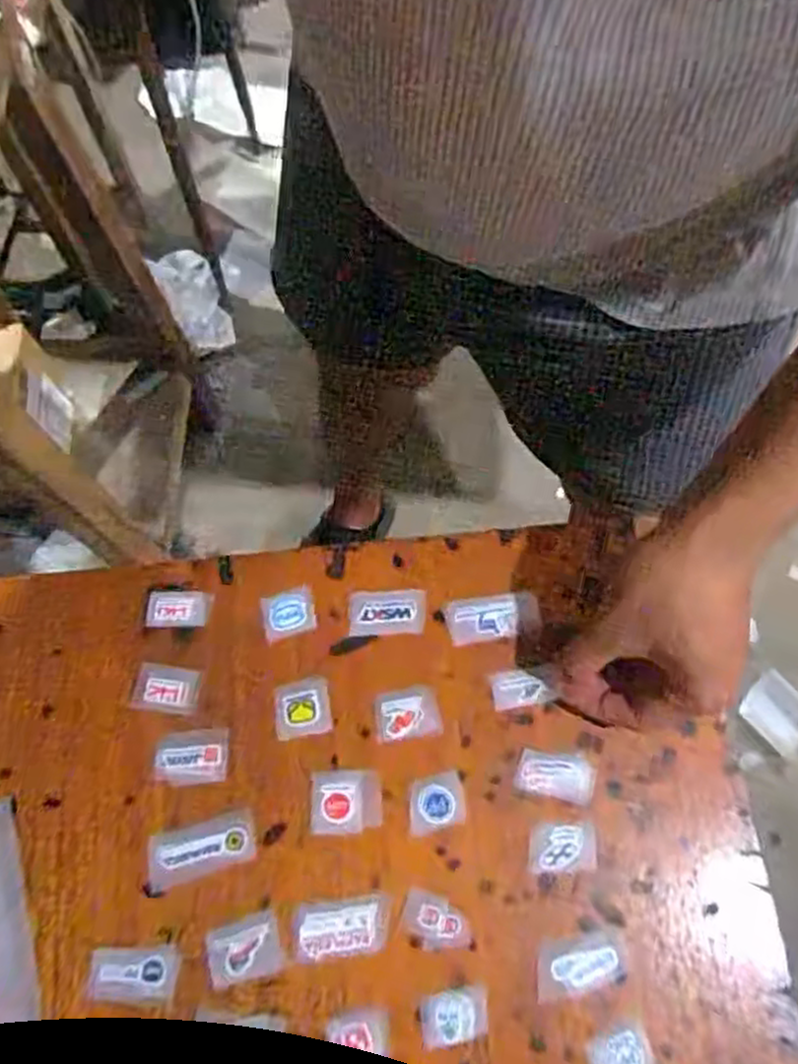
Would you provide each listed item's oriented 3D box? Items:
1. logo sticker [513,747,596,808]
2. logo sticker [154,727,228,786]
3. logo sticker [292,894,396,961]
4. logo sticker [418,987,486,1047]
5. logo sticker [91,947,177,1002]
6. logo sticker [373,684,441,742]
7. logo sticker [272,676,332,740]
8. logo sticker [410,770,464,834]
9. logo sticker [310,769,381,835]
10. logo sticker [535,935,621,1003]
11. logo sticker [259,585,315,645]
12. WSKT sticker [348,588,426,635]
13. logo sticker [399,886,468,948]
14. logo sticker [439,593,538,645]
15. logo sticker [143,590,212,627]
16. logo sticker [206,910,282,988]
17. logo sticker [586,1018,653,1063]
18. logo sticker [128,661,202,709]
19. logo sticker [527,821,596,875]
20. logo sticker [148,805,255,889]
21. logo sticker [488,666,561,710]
[{"bbox_3d":[0.089,0.140,0.422,0.043,0.004,0.024,13,71,6],"label":"logo sticker"},{"bbox_3d":[-0.121,0.131,0.430,0.041,0.004,0.030,-4,70,0],"label":"logo sticker"},{"bbox_3d":[-0.031,0.214,0.398,0.054,0.004,0.028,-7,70,-1],"label":"logo sticker"},{"bbox_3d":[0.029,0.253,0.384,0.037,0.004,0.022,-13,70,-4],"label":"logo sticker"},{"bbox_3d":[-0.142,0.236,0.393,0.045,0.004,0.024,2,65,-2],"label":"logo sticker"},{"bbox_3d":[0.003,0.107,0.436,0.038,0.004,0.028,-7,70,-1],"label":"logo sticker"},{"bbox_3d":[-0.058,0.104,0.437,0.033,0.004,0.032,-9,70,-2],"label":"logo sticker"},{"bbox_3d":[0.020,0.153,0.418,0.032,0.004,0.028,-14,70,-4],"label":"logo sticker"},{"bbox_3d":[-0.031,0.153,0.419,0.040,0.004,0.034,-2,70,1],"label":"logo sticker"},{"bbox_3d":[0.096,0.231,0.390,0.046,0.004,0.024,-8,70,-2],"label":"logo sticker"},{"bbox_3d":[-0.069,0.050,0.455,0.032,0.004,0.029,-15,70,-4],"label":"logo sticker"},{"bbox_3d":[-0.007,0.049,0.455,0.046,0.004,0.028,-2,70,1],"label":"WSKT sticker"},{"bbox_3d":[0.020,0.211,0.398,0.037,0.004,0.025,16,71,7],"label":"logo sticker"},{"bbox_3d":[0.057,0.053,0.453,0.057,0.004,0.025,-10,72,3],"label":"logo sticker"},{"bbox_3d":[-0.138,0.048,0.459,0.039,0.004,0.022,2,70,2],"label":"logo sticker"},{"bbox_3d":[-0.084,0.224,0.396,0.039,0.004,0.028,-17,70,-5],"label":"logo sticker"},{"bbox_3d":[0.113,0.271,0.378,0.032,0.004,0.032,-16,78,3],"label":"logo sticker"},{"bbox_3d":[-0.141,0.093,0.444,0.039,0.004,0.026,5,66,1],"label":"logo sticker"},{"bbox_3d":[0.090,0.175,0.410,0.037,0.004,0.027,0,70,1],"label":"logo sticker"},{"bbox_3d":[-0.112,0.178,0.416,0.060,0.004,0.029,-17,70,-5],"label":"logo sticker"},{"bbox_3d":[0.072,0.093,0.436,0.033,0.005,0.021,-7,70,-1],"label":"logo sticker"}]

